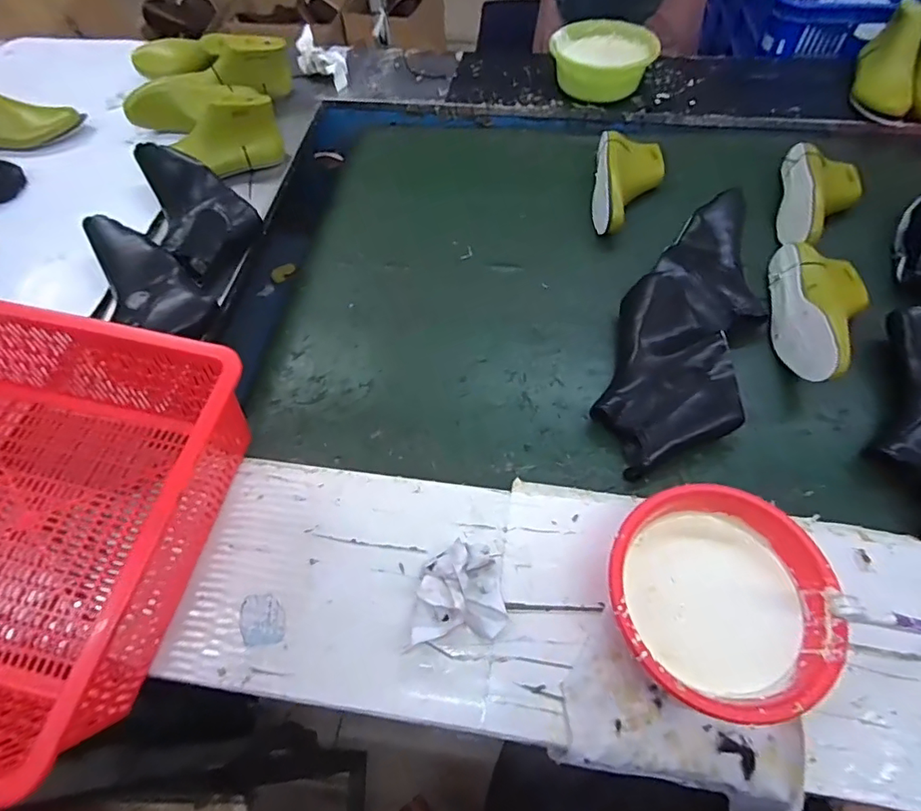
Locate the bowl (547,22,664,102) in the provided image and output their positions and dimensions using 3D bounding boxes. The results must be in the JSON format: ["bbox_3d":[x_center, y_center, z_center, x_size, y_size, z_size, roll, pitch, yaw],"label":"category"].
[{"bbox_3d":[0.268,-0.652,0.939,0.184,0.069,0.189,20,64,14],"label":"bowl"}]

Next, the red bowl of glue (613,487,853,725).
[{"bbox_3d":[0.232,0.180,0.467,0.186,0.082,0.184,-1,61,2],"label":"red bowl of glue"}]

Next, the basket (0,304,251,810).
[{"bbox_3d":[-0.472,0.098,0.488,0.461,0.153,0.355,10,62,9],"label":"basket"}]

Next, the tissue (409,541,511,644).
[{"bbox_3d":[-0.002,0.176,0.493,0.091,0.054,0.098,-4,61,1],"label":"tissue"}]

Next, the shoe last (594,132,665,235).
[{"bbox_3d":[0.276,-0.361,0.813,0.110,0.065,0.209,9,62,8],"label":"shoe last"}]

